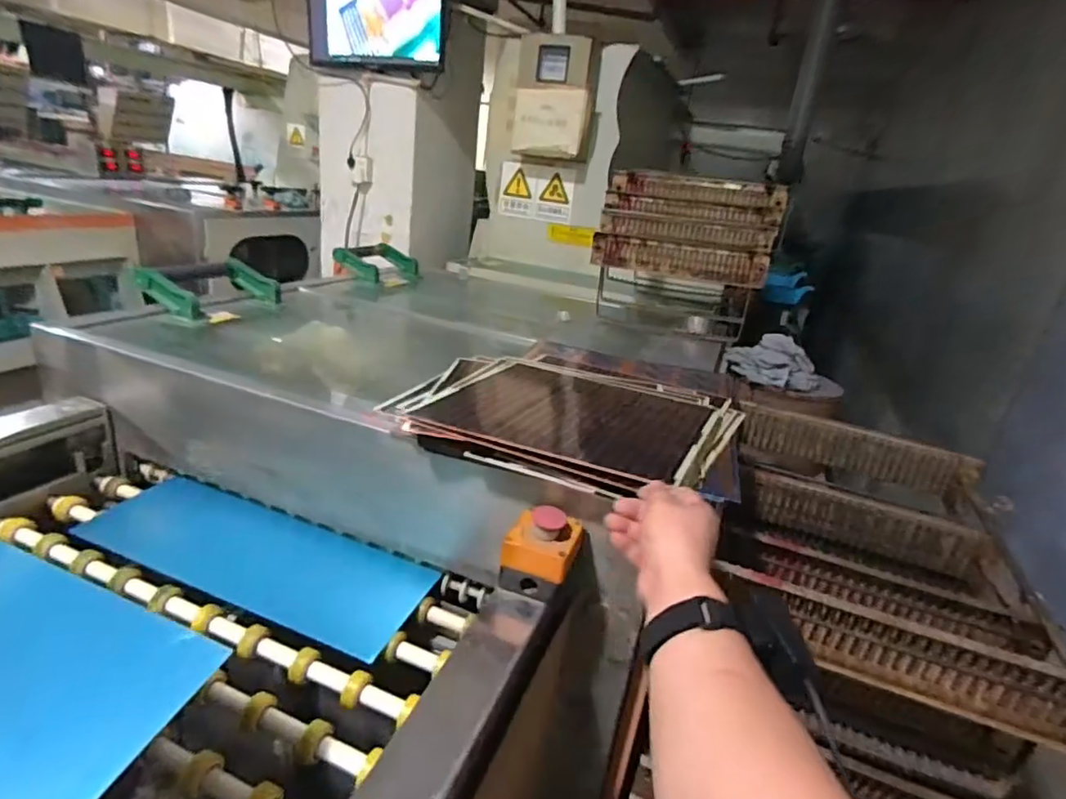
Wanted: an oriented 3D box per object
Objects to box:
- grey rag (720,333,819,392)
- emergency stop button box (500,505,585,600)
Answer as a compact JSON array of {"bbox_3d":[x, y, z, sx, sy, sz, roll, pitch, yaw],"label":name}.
[{"bbox_3d":[0.528,-0.083,1.280,0.210,0.092,0.150,20,29,26],"label":"grey rag"},{"bbox_3d":[0.010,0.171,0.631,0.074,0.093,0.080,14,27,16],"label":"emergency stop button box"}]

